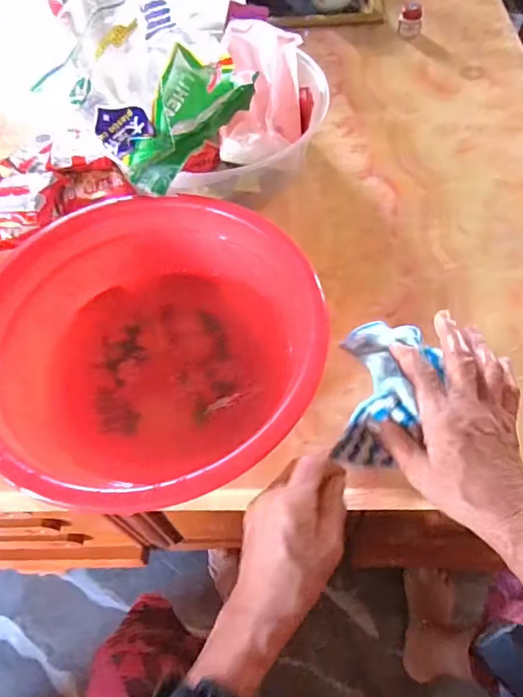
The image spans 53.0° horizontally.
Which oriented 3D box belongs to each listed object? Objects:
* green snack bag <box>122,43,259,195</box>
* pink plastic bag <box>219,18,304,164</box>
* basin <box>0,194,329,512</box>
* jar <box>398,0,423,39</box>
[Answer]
[{"bbox_3d":[-0.079,-0.246,0.550,0.064,0.065,0.203,27,63,18],"label":"green snack bag"},{"bbox_3d":[-0.001,-0.306,0.617,0.092,0.093,0.152,0,58,3],"label":"pink plastic bag"},{"bbox_3d":[-0.102,-0.004,0.491,0.295,0.097,0.288,-1,58,2],"label":"basin"},{"bbox_3d":[0.238,-0.520,0.833,0.035,0.046,0.028,14,60,11],"label":"jar"}]

